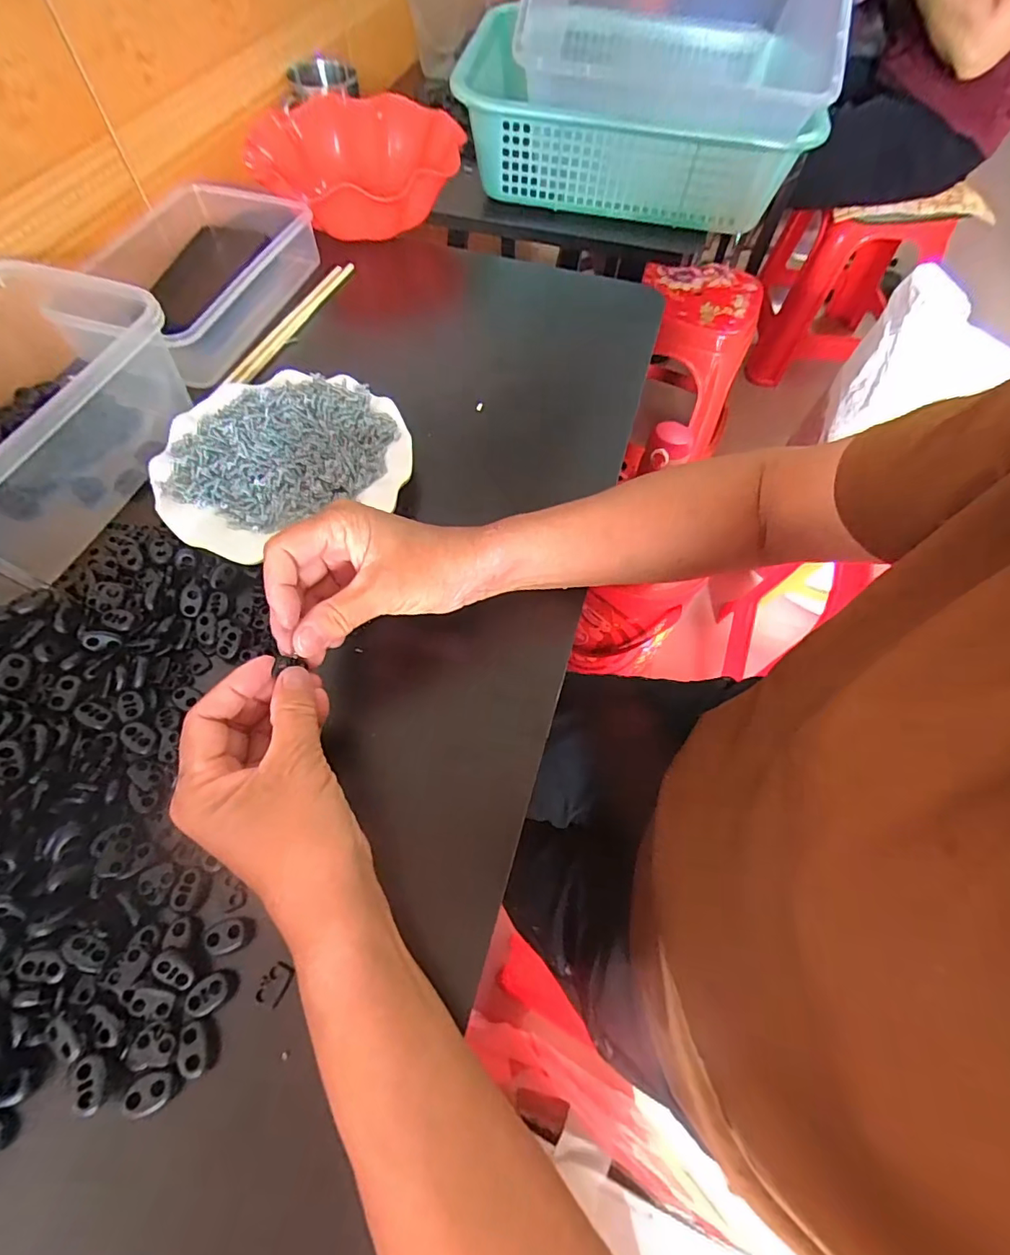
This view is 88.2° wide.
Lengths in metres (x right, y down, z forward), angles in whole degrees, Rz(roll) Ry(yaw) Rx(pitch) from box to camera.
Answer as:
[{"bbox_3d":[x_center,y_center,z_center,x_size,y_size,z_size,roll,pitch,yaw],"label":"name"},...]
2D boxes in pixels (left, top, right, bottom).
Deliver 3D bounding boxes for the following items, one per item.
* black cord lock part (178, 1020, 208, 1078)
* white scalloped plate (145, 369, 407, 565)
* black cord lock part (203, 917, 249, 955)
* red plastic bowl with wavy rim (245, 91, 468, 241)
[{"bbox_3d":[-0.143,0.194,0.240,0.010,0.009,0.021,-15,63,-10],"label":"black cord lock part"},{"bbox_3d":[-0.171,-0.135,0.399,0.179,0.014,0.162,-29,66,-16],"label":"white scalloped plate"},{"bbox_3d":[-0.139,0.155,0.262,0.020,0.010,0.014,-15,63,-10],"label":"black cord lock part"},{"bbox_3d":[-0.167,-0.523,0.604,0.230,0.073,0.245,-10,62,-7],"label":"red plastic bowl with wavy rim"}]

